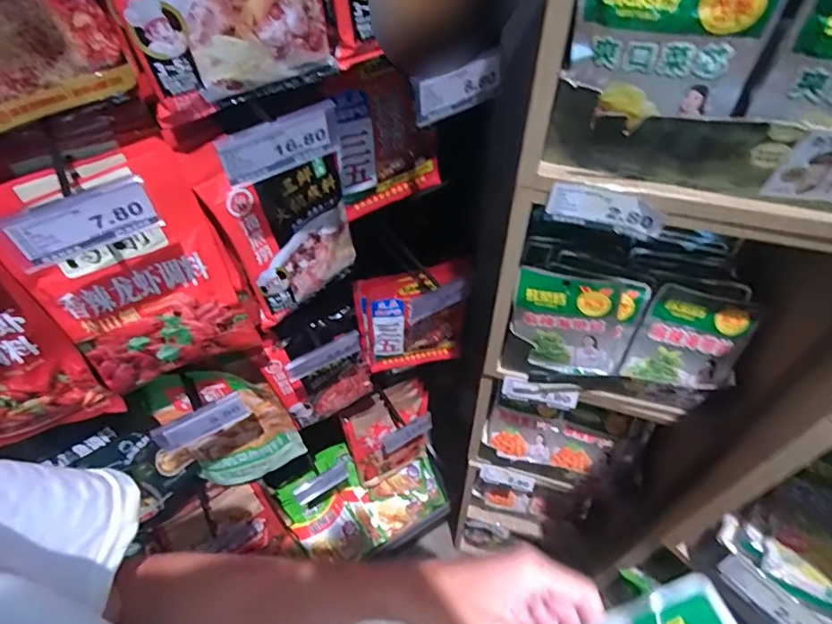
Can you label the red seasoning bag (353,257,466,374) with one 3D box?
[{"bbox_3d":[-0.004,0.019,0.837,0.164,0.210,0.050,-13,53,-9],"label":"red seasoning bag"}]

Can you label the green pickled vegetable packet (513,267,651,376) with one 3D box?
[{"bbox_3d":[0.172,0.011,0.563,0.130,0.132,0.036,7,53,6],"label":"green pickled vegetable packet"}]

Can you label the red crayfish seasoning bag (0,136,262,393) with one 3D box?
[{"bbox_3d":[-0.270,-0.027,0.509,0.165,0.239,0.047,-24,44,-13],"label":"red crayfish seasoning bag"}]

